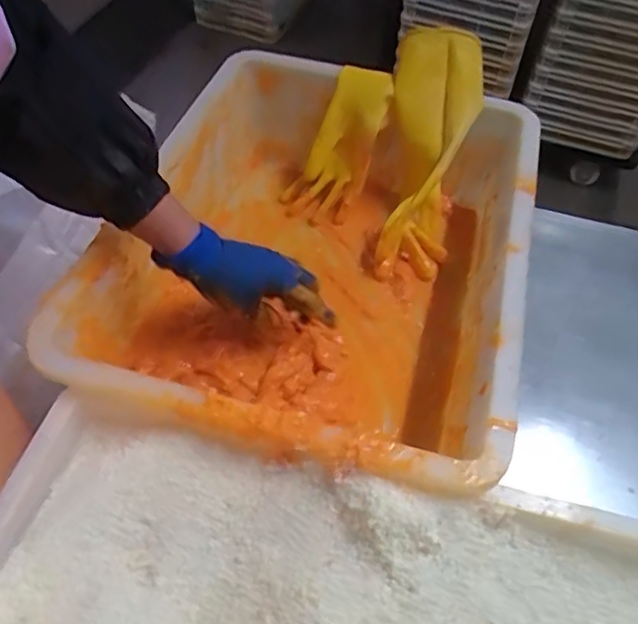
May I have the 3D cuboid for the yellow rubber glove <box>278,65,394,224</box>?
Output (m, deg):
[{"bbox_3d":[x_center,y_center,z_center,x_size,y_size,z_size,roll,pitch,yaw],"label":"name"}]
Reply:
[{"bbox_3d":[0.026,-0.207,0.776,0.094,0.193,0.057,41,31,25],"label":"yellow rubber glove"}]

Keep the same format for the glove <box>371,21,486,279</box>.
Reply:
[{"bbox_3d":[0.125,-0.181,0.736,0.102,0.104,0.290,10,88,4],"label":"glove"}]

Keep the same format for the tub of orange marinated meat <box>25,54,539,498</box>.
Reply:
[{"bbox_3d":[0.004,-0.052,0.656,0.375,0.173,0.499,15,53,8],"label":"tub of orange marinated meat"}]

